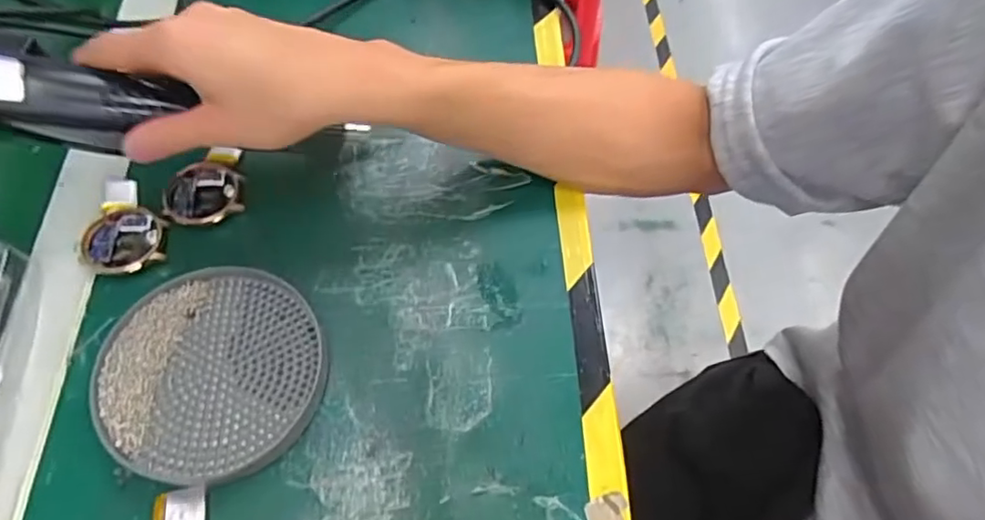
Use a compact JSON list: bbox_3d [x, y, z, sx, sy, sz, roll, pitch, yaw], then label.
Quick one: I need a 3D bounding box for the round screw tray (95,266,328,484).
[{"bbox_3d":[-0.149,0.060,0.313,0.111,0.014,0.112,2,62,-3],"label":"round screw tray"}]

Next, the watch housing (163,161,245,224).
[{"bbox_3d":[-0.182,-0.041,0.365,0.044,0.010,0.042,-9,63,-9],"label":"watch housing"}]

